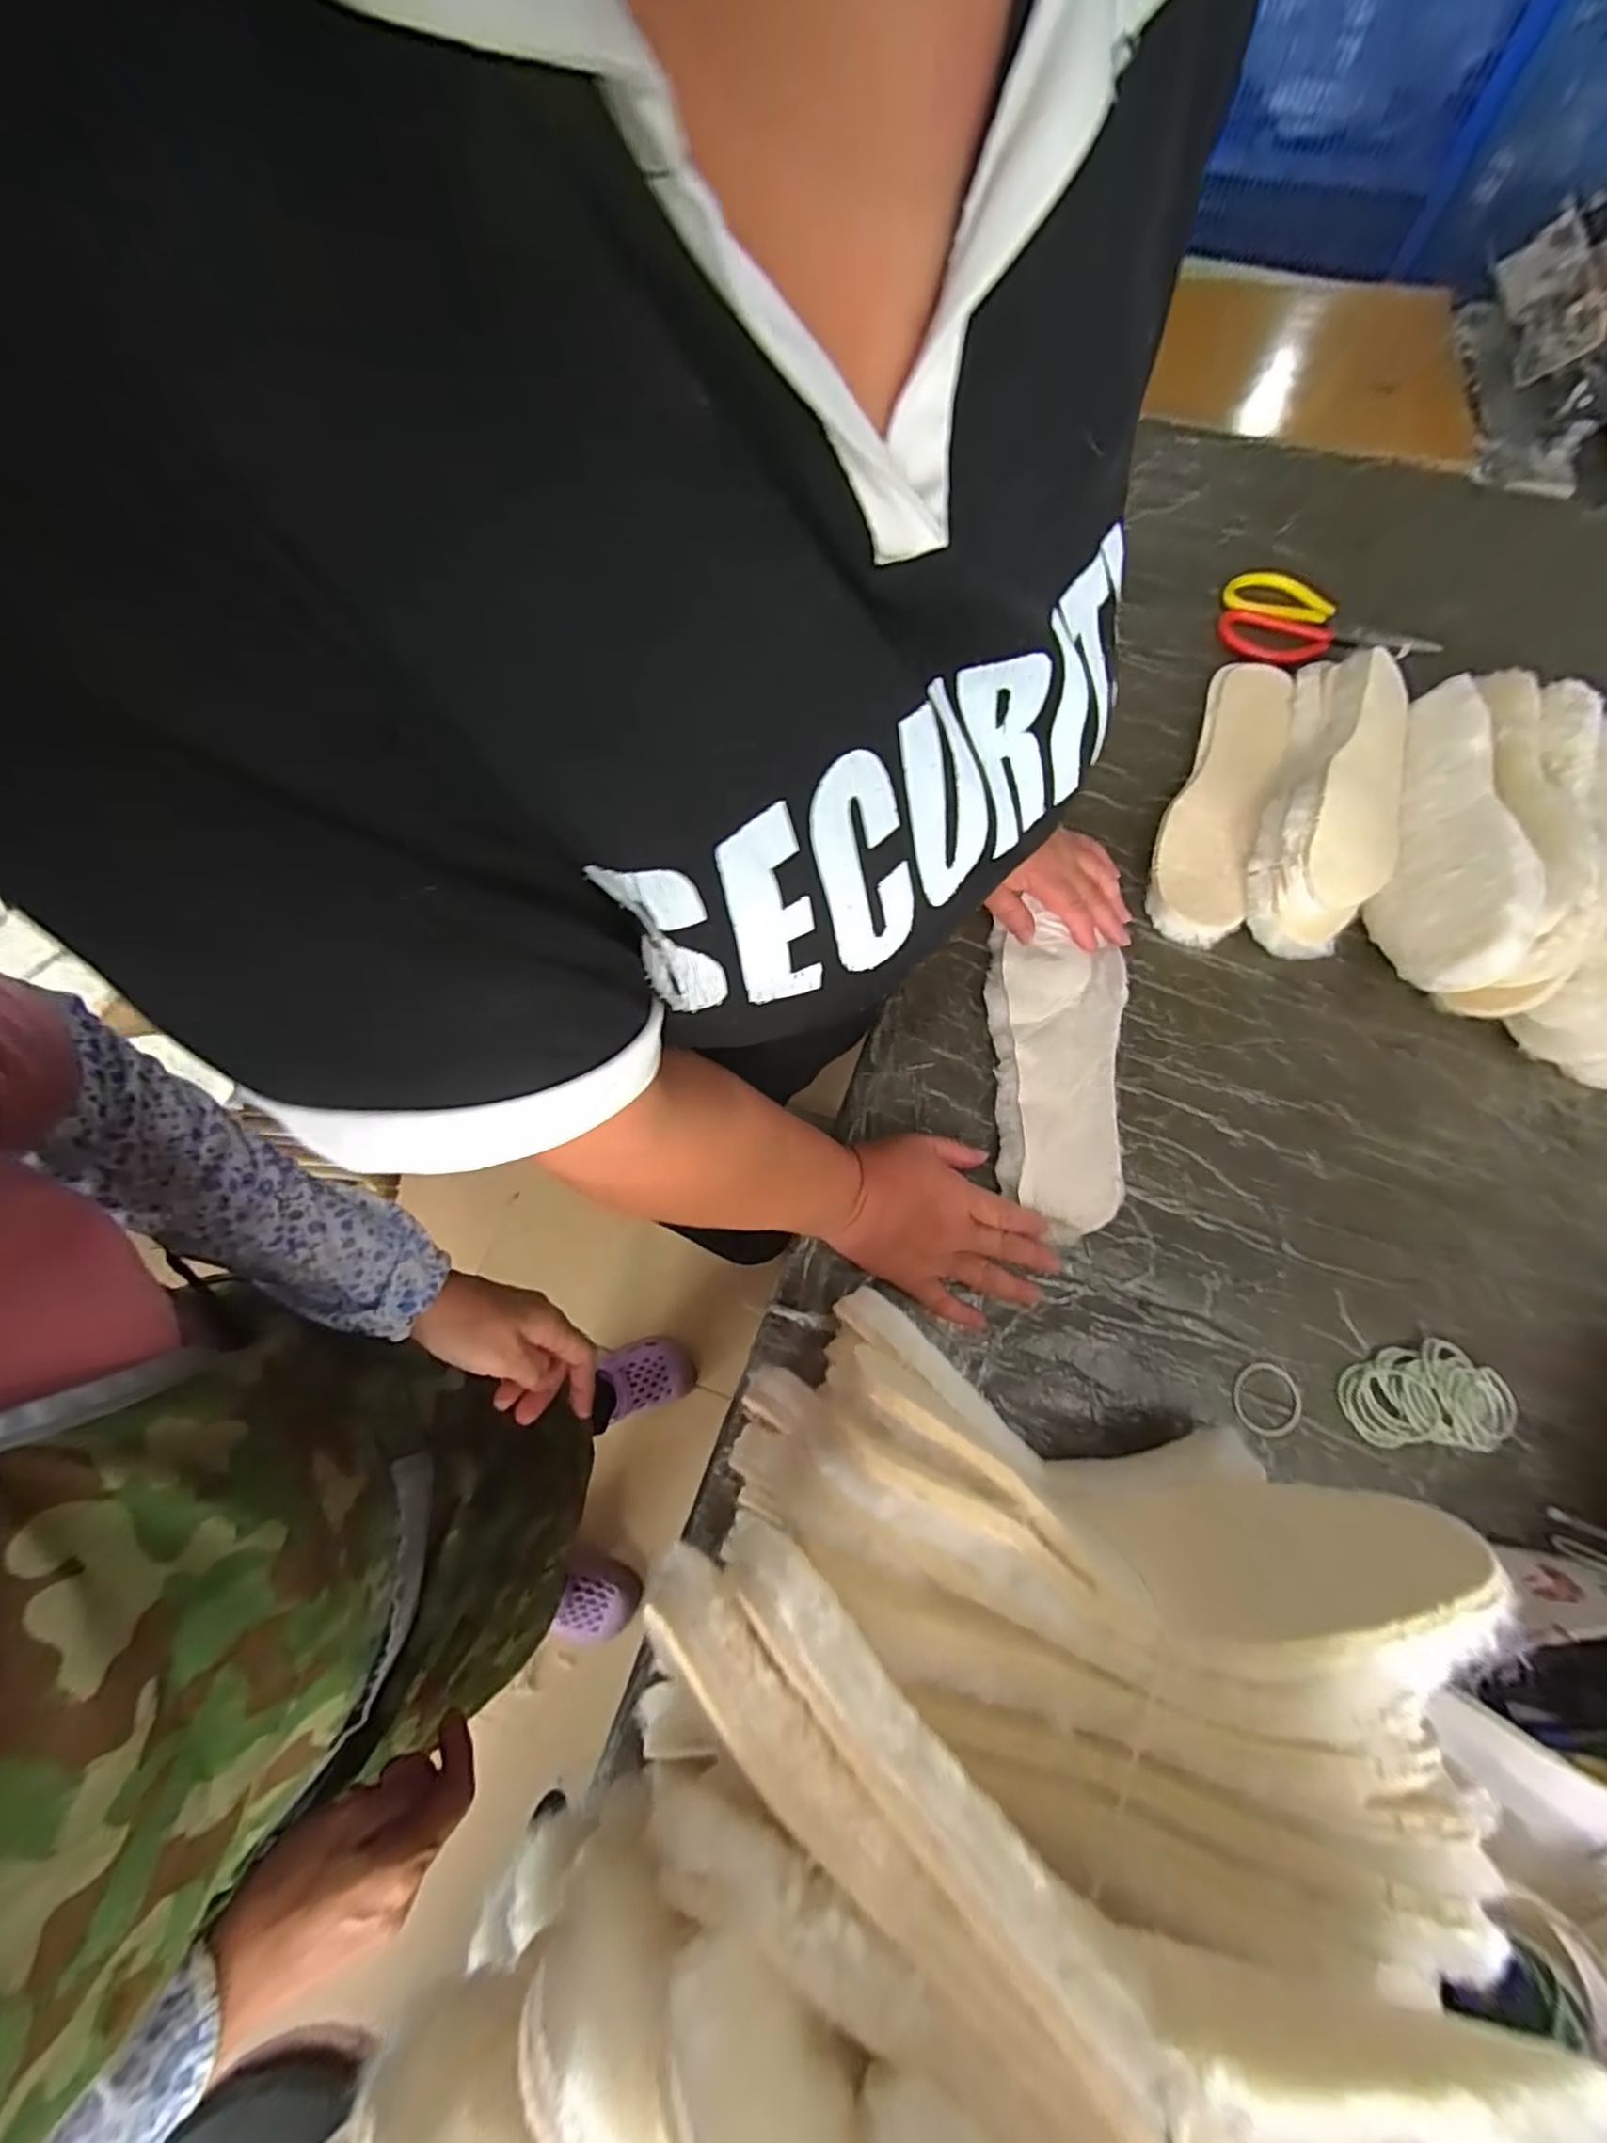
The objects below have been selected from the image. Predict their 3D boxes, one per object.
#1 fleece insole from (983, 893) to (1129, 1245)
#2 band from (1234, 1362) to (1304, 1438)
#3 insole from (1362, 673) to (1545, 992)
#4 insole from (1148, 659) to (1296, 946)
[{"bbox_3d":[0.182,0.000,0.503,0.096,0.018,0.225,4,69,2],"label":"fleece insole"},{"bbox_3d":[0.296,0.208,0.445,0.044,0.004,0.043,0,69,0],"label":"band"},{"bbox_3d":[0.488,-0.188,0.522,0.020,0.086,0.280,29,73,-24],"label":"insole"},{"bbox_3d":[0.345,-0.226,0.577,0.073,0.033,0.273,23,71,9],"label":"insole"}]

